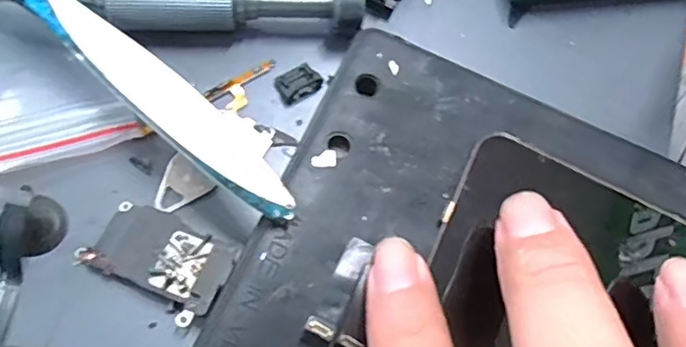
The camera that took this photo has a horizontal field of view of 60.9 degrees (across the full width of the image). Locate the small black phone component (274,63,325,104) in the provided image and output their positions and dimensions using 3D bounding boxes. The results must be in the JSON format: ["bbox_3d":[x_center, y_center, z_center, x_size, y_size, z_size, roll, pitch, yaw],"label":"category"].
[{"bbox_3d":[-0.013,-0.027,0.175,0.013,0.004,0.009,-29,74,-18],"label":"small black phone component"}]

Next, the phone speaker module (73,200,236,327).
[{"bbox_3d":[-0.046,0.021,0.146,0.035,0.004,0.021,31,66,5],"label":"phone speaker module"}]

